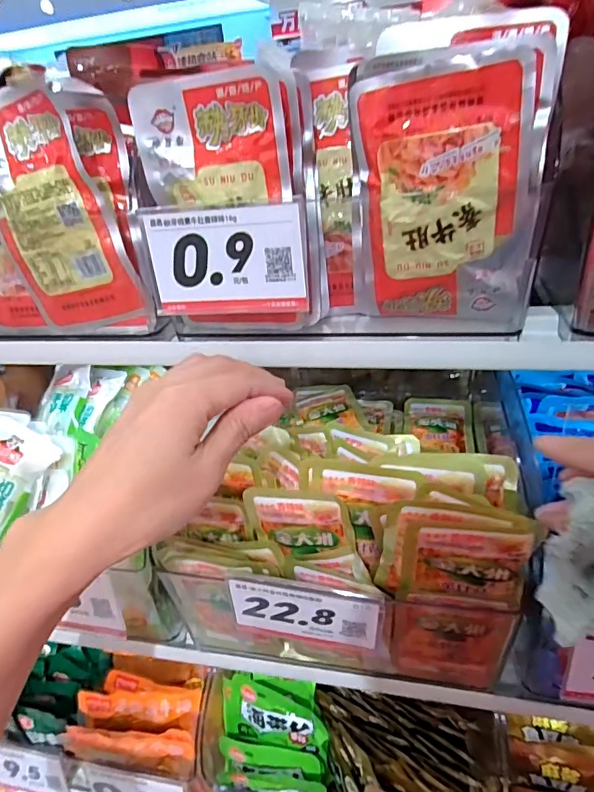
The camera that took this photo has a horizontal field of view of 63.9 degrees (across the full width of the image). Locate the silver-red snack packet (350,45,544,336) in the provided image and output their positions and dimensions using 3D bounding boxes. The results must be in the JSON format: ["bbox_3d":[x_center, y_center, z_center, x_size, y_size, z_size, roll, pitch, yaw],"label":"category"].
[{"bbox_3d":[0.080,-0.098,0.265,0.091,0.143,0.025,7,37,21],"label":"silver-red snack packet"}]

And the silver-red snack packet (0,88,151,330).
[{"bbox_3d":[-0.161,-0.111,0.310,0.083,0.139,0.013,-7,28,17],"label":"silver-red snack packet"}]

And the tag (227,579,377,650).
[{"bbox_3d":[0.005,0.142,0.309,0.094,0.056,0.004,1,35,13],"label":"tag"}]

